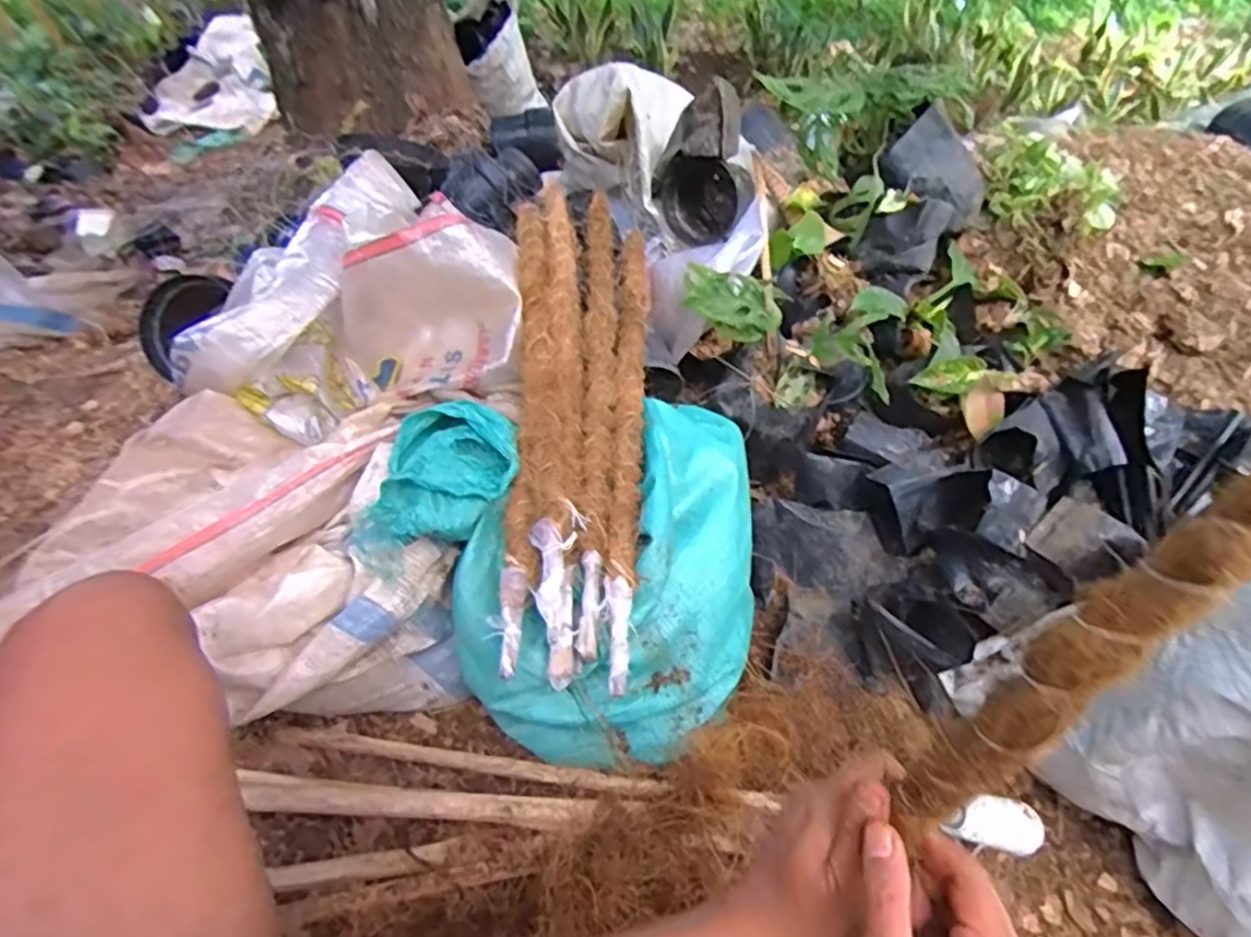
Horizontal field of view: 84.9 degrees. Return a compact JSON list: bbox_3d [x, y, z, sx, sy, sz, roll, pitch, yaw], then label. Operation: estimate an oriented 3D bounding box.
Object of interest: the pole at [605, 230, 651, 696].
[{"bbox_3d":[0.003,-0.069,0.792,0.033,0.050,0.660,4,51,0],"label":"pole"}]

